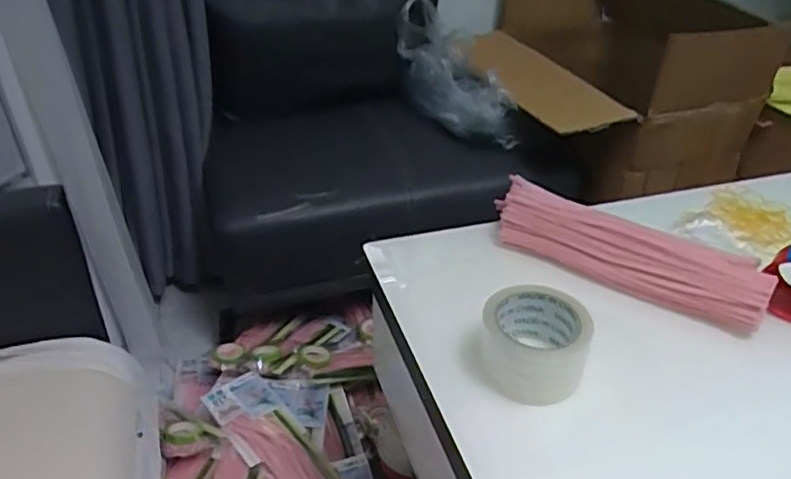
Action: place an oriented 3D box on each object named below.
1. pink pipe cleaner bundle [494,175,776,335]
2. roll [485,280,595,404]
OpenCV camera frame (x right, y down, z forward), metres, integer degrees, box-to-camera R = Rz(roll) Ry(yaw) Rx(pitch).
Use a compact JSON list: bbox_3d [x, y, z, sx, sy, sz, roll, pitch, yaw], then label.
[{"bbox_3d":[0.267,0.015,0.755,0.331,0.064,0.062,26,42,31],"label":"pink pipe cleaner bundle"},{"bbox_3d":[0.135,0.099,0.611,0.096,0.065,0.101,1,35,0],"label":"roll"}]

